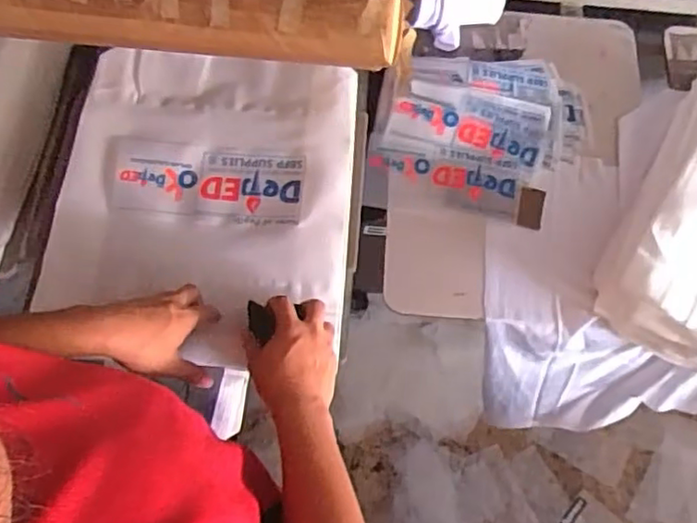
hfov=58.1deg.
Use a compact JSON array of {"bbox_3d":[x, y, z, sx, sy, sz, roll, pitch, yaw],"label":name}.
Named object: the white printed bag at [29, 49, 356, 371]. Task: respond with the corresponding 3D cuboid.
[{"bbox_3d":[-0.173,-0.083,0.765,0.349,0.040,0.386,5,65,0],"label":"white printed bag"}]

